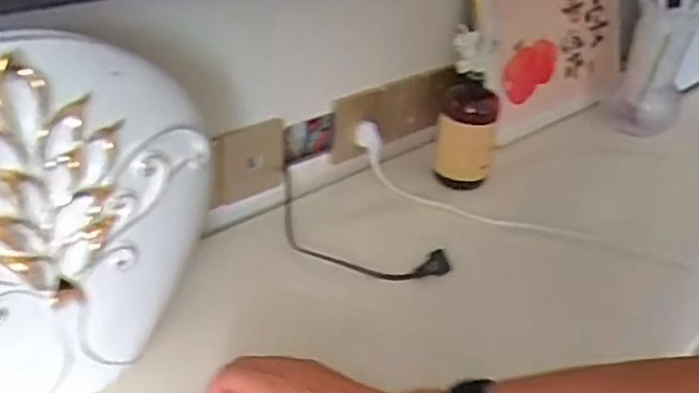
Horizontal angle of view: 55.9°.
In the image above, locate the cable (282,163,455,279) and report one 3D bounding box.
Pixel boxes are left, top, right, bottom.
[{"bbox_3d":[-0.010,0.042,0.743,0.240,0.044,0.090,24,35,27],"label":"cable"}]

